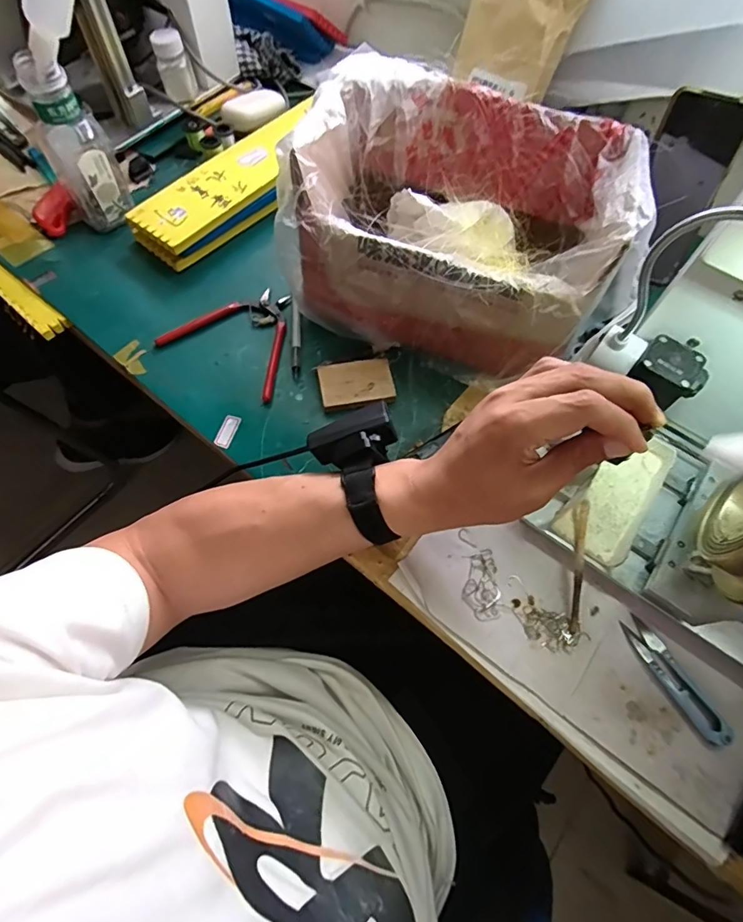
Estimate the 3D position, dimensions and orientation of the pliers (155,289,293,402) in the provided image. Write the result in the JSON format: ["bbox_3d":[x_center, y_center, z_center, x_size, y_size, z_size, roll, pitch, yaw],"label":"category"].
[{"bbox_3d":[-0.133,-0.139,0.501,0.134,0.009,0.124,27,67,9],"label":"pliers"}]

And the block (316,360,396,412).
[{"bbox_3d":[-0.015,-0.075,0.473,0.072,0.015,0.054,-9,66,-7],"label":"block"}]

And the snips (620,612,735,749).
[{"bbox_3d":[0.237,0.169,0.368,0.022,0.008,0.100,-28,70,-15],"label":"snips"}]

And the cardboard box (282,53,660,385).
[{"bbox_3d":[0.077,-0.215,0.457,0.268,0.171,0.197,20,66,7],"label":"cardboard box"}]

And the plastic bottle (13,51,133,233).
[{"bbox_3d":[-0.311,-0.334,0.502,0.064,0.145,0.061,-34,71,-17],"label":"plastic bottle"}]

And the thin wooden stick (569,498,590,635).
[{"bbox_3d":[0.171,0.086,0.390,0.008,0.008,0.106,7,83,1],"label":"thin wooden stick"}]

